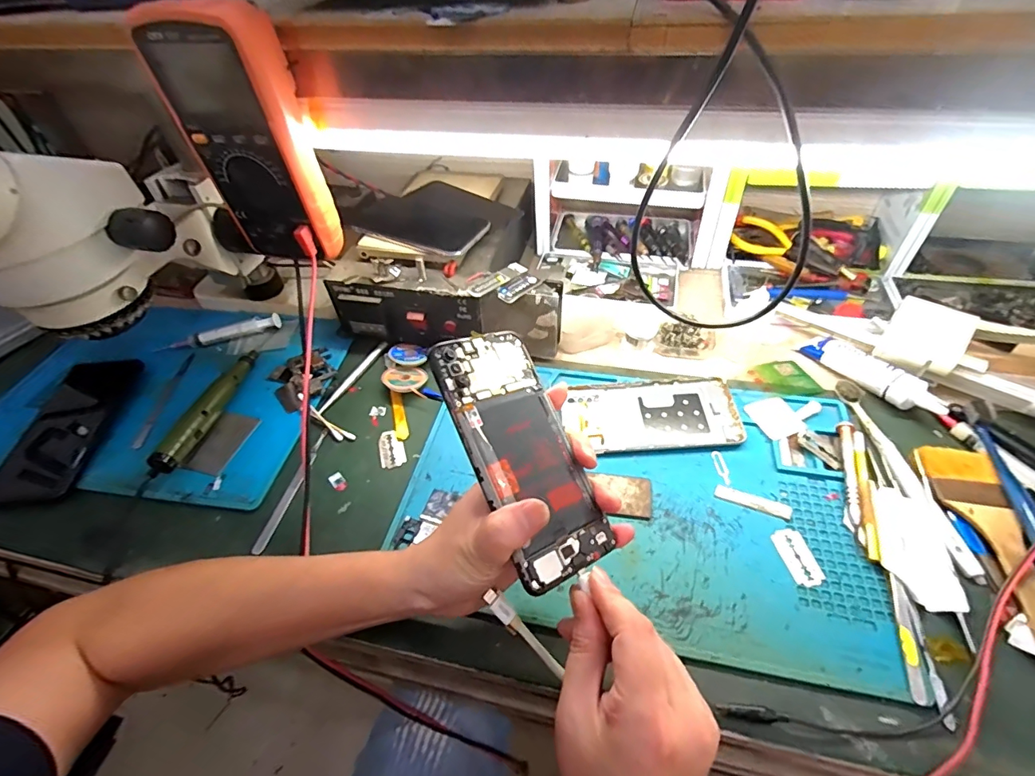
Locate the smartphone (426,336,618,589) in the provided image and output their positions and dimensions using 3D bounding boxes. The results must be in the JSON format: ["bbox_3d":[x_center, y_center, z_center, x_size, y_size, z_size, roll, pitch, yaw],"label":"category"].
[{"bbox_3d":[0.003,0.036,0.294,0.070,0.005,0.157,-17,74,-35],"label":"smartphone"}]

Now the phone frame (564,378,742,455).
[{"bbox_3d":[0.125,0.025,0.450,0.158,0.013,0.076,-4,46,0],"label":"phone frame"}]

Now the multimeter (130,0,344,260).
[{"bbox_3d":[-0.204,-0.185,0.367,0.089,0.172,0.053,9,49,12],"label":"multimeter"}]

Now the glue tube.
[{"bbox_3d":[0.340,-0.013,0.457,0.030,0.023,0.125,-24,49,-18],"label":"glue tube"}]

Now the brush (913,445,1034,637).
[{"bbox_3d":[0.349,0.110,0.351,0.053,0.007,0.162,7,47,10],"label":"brush"}]

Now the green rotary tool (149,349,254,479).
[{"bbox_3d":[-0.302,0.018,0.466,0.022,0.028,0.159,3,47,7],"label":"green rotary tool"}]

